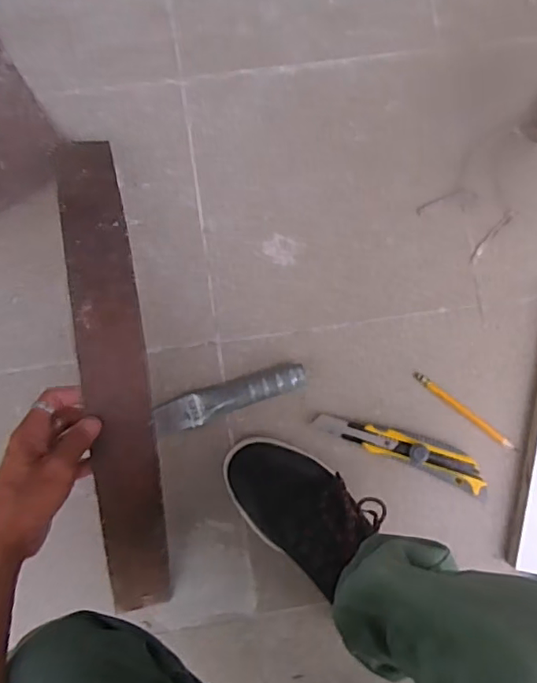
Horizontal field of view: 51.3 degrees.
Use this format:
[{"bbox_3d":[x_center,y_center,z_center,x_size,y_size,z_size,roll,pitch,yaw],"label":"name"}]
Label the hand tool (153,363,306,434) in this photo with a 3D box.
[{"bbox_3d":[-0.042,0.063,0.605,0.166,0.029,0.034,-17,88,-3],"label":"hand tool"}]

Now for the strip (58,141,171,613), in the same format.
[{"bbox_3d":[-0.144,0.036,0.539,0.068,0.098,0.477,-7,93,-3],"label":"strip"}]

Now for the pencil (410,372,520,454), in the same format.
[{"bbox_3d":[0.219,0.078,0.624,0.135,0.012,0.012,39,87,0],"label":"pencil"}]

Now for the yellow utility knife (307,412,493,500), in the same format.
[{"bbox_3d":[0.152,0.116,0.614,0.200,0.026,0.038,23,87,-1],"label":"yellow utility knife"}]

